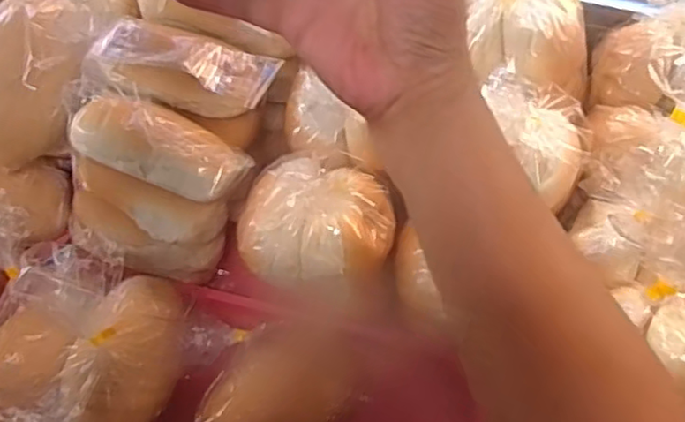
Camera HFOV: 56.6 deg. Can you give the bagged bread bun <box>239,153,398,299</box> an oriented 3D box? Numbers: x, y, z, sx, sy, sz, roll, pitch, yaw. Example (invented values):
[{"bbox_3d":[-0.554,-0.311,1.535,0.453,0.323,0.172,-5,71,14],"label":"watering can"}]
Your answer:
[{"bbox_3d":[-0.018,0.016,0.468,0.109,0.079,0.089,17,74,7],"label":"bagged bread bun"}]

